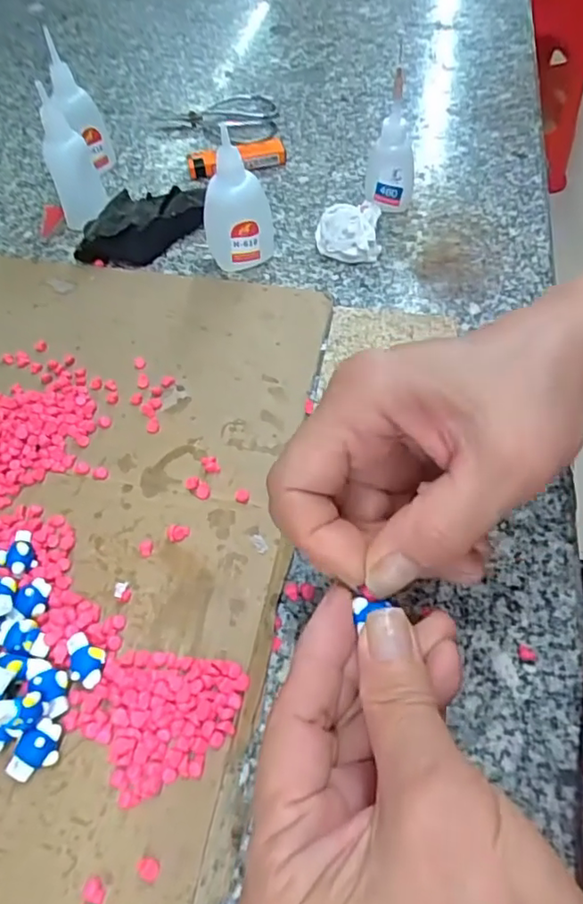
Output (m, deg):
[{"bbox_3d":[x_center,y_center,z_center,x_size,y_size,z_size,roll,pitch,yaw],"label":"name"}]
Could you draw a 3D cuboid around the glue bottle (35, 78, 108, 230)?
[{"bbox_3d":[-0.158,-0.210,0.409,0.024,0.087,0.039,30,61,24],"label":"glue bottle"}]

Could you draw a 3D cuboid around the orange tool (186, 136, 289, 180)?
[{"bbox_3d":[-0.045,-0.241,0.474,0.080,0.017,0.018,-14,56,-8],"label":"orange tool"}]

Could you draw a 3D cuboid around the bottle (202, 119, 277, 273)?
[{"bbox_3d":[-0.035,-0.161,0.378,0.043,0.081,0.033,0,55,2],"label":"bottle"}]

